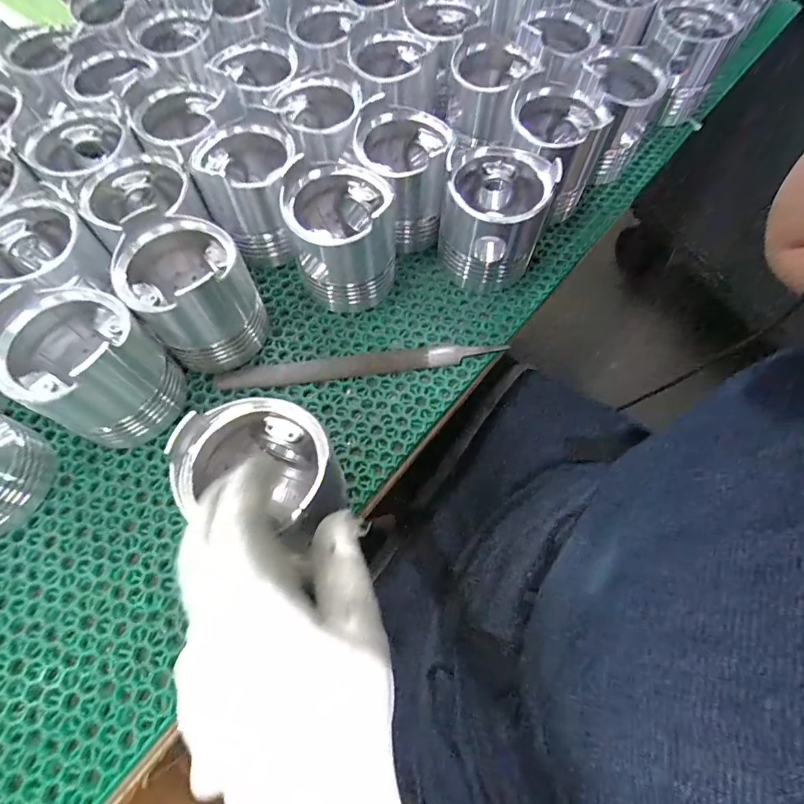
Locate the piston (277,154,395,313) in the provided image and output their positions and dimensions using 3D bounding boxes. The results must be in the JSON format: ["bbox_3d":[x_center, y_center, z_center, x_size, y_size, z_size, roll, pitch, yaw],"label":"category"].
[{"bbox_3d":[-0.048,-0.135,0.361,0.081,0.094,0.079,0,64,-1],"label":"piston"}]

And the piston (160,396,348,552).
[{"bbox_3d":[-0.083,0.048,0.273,0.081,0.096,0.075,18,65,7],"label":"piston"}]

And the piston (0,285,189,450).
[{"bbox_3d":[-0.217,-0.023,0.307,0.079,0.092,0.084,18,65,7],"label":"piston"}]

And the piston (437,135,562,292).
[{"bbox_3d":[0.075,-0.157,0.375,0.080,0.098,0.078,3,64,0],"label":"piston"}]

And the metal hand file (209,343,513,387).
[{"bbox_3d":[-0.032,-0.031,0.360,0.231,0.006,0.020,-7,65,-5],"label":"metal hand file"}]

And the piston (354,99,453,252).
[{"bbox_3d":[-0.001,-0.194,0.393,0.078,0.099,0.094,7,64,2],"label":"piston"}]

